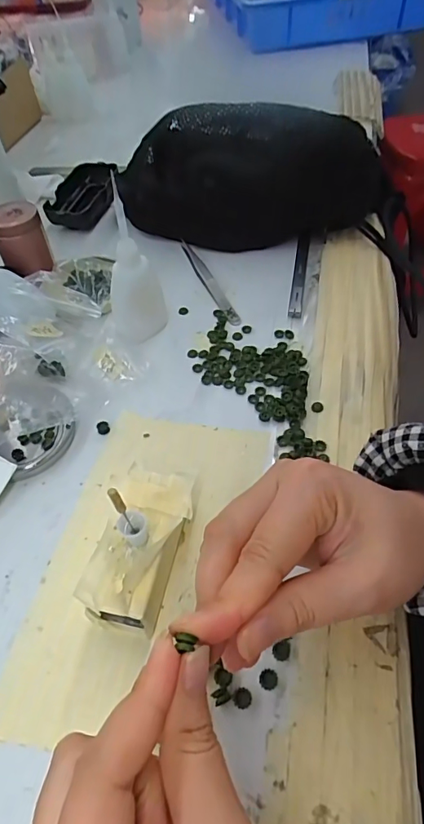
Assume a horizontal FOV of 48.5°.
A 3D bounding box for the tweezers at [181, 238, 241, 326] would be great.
[{"bbox_3d":[-0.004,-0.122,0.434,0.014,0.004,0.132,-18,53,-11],"label":"tweezers"}]

